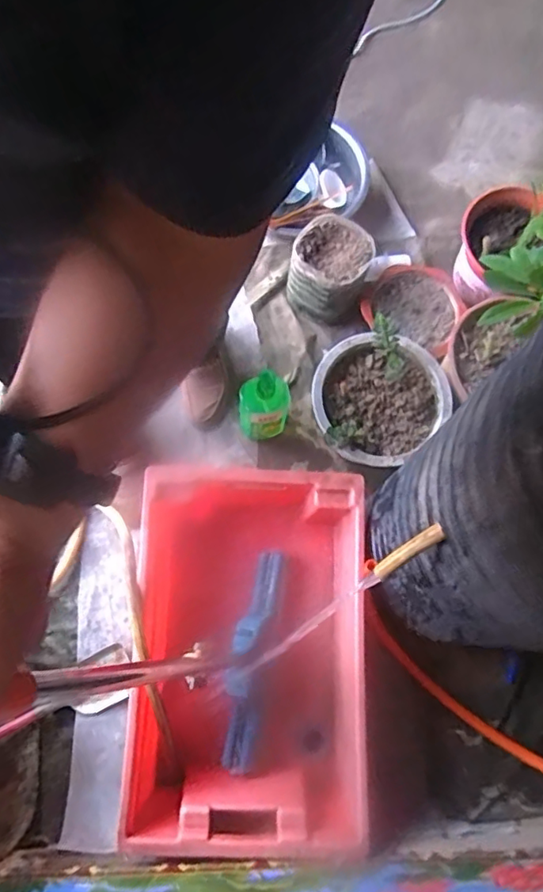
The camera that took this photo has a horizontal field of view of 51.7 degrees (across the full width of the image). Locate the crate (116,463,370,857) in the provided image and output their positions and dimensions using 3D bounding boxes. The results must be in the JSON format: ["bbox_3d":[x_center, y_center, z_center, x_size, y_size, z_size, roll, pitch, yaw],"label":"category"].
[{"bbox_3d":[-0.039,0.349,1.005,0.388,0.188,0.591,-1,75,-2],"label":"crate"}]

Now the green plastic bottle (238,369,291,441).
[{"bbox_3d":[-0.014,-0.077,1.113,0.096,0.248,0.066,-1,75,-2],"label":"green plastic bottle"}]

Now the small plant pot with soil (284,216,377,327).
[{"bbox_3d":[0.126,-0.384,1.245,0.164,0.153,0.176,23,75,4],"label":"small plant pot with soil"}]

